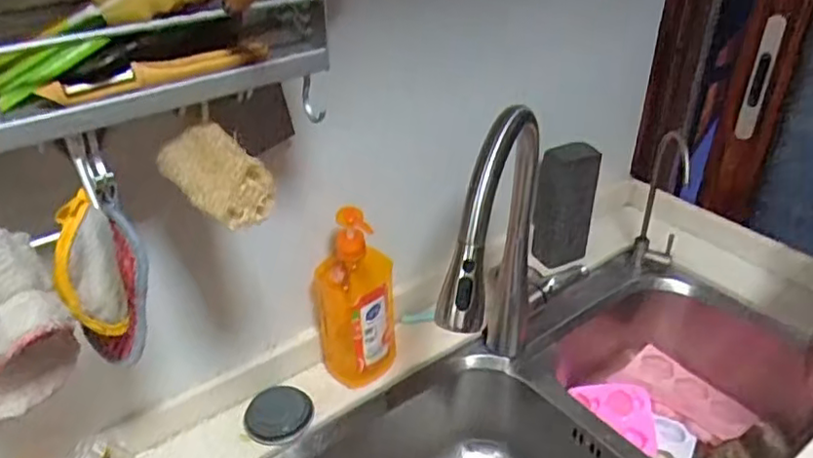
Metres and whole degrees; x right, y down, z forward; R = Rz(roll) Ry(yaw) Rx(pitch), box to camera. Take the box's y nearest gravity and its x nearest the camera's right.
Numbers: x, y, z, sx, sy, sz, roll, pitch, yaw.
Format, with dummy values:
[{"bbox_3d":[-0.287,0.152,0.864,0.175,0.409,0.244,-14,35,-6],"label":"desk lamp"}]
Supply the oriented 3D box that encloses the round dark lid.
[{"bbox_3d":[-0.162,0.231,0.802,0.083,0.013,0.076,-1,34,0],"label":"round dark lid"}]

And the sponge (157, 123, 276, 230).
[{"bbox_3d":[-0.159,-0.045,0.512,0.102,0.054,0.049,28,43,36],"label":"sponge"}]

